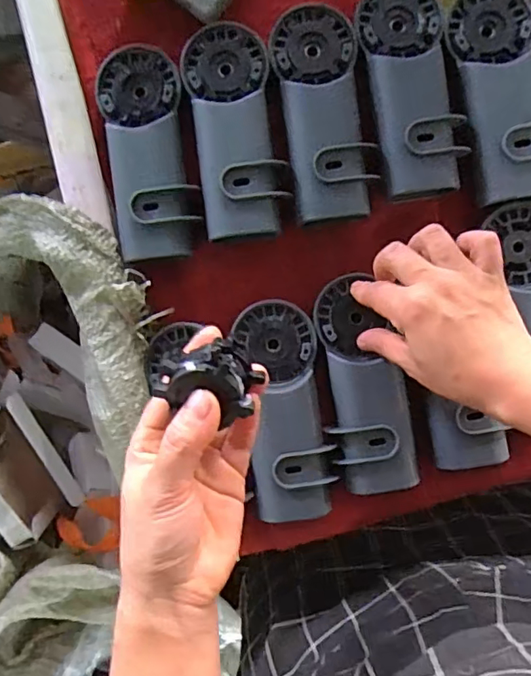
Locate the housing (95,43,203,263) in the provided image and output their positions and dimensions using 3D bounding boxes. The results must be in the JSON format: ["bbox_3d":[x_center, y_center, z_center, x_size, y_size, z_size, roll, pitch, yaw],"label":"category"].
[{"bbox_3d":[-0.090,-0.141,0.394,0.061,0.021,0.160,-9,92,1],"label":"housing"}]

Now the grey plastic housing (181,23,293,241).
[{"bbox_3d":[-0.024,-0.156,0.389,0.062,0.021,0.161,-10,92,1],"label":"grey plastic housing"}]

